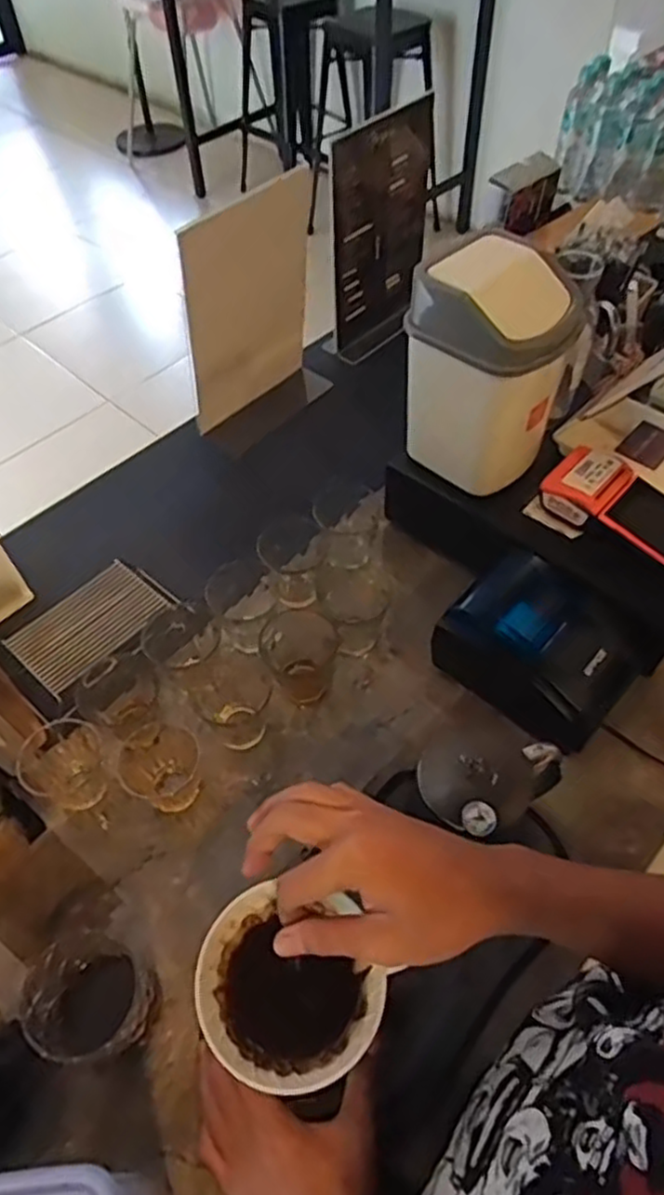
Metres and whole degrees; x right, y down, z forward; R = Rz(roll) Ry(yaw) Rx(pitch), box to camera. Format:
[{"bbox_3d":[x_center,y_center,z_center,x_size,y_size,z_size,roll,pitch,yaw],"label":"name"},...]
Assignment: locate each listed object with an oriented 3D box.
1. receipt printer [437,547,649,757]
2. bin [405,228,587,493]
[{"bbox_3d":[0.213,0.048,0.715,0.170,0.099,0.123,35,61,24],"label":"receipt printer"},{"bbox_3d":[0.161,-0.229,0.727,0.127,0.212,0.126,35,61,24],"label":"bin"}]

